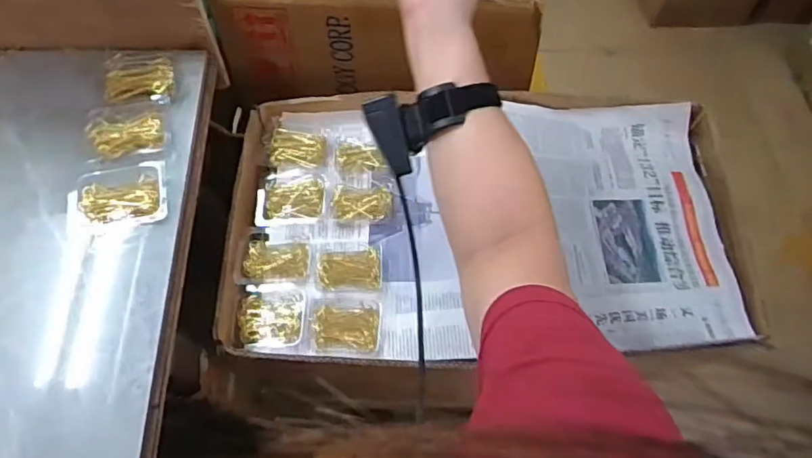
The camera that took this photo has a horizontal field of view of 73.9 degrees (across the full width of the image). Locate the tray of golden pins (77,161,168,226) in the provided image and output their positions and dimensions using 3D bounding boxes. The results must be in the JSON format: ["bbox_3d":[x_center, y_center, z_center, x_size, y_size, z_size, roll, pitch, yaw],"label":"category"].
[{"bbox_3d":[-0.283,-0.033,0.542,0.082,0.016,0.065,-9,61,-7],"label":"tray of golden pins"}]

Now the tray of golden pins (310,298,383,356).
[{"bbox_3d":[-0.067,0.107,0.596,0.077,0.012,0.066,5,63,0],"label":"tray of golden pins"}]

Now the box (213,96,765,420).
[{"bbox_3d":[0.101,-0.004,0.659,0.615,0.043,0.373,-1,61,-2],"label":"box"}]

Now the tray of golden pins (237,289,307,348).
[{"bbox_3d":[-0.150,0.098,0.603,0.075,0.013,0.066,2,63,-1],"label":"tray of golden pins"}]

